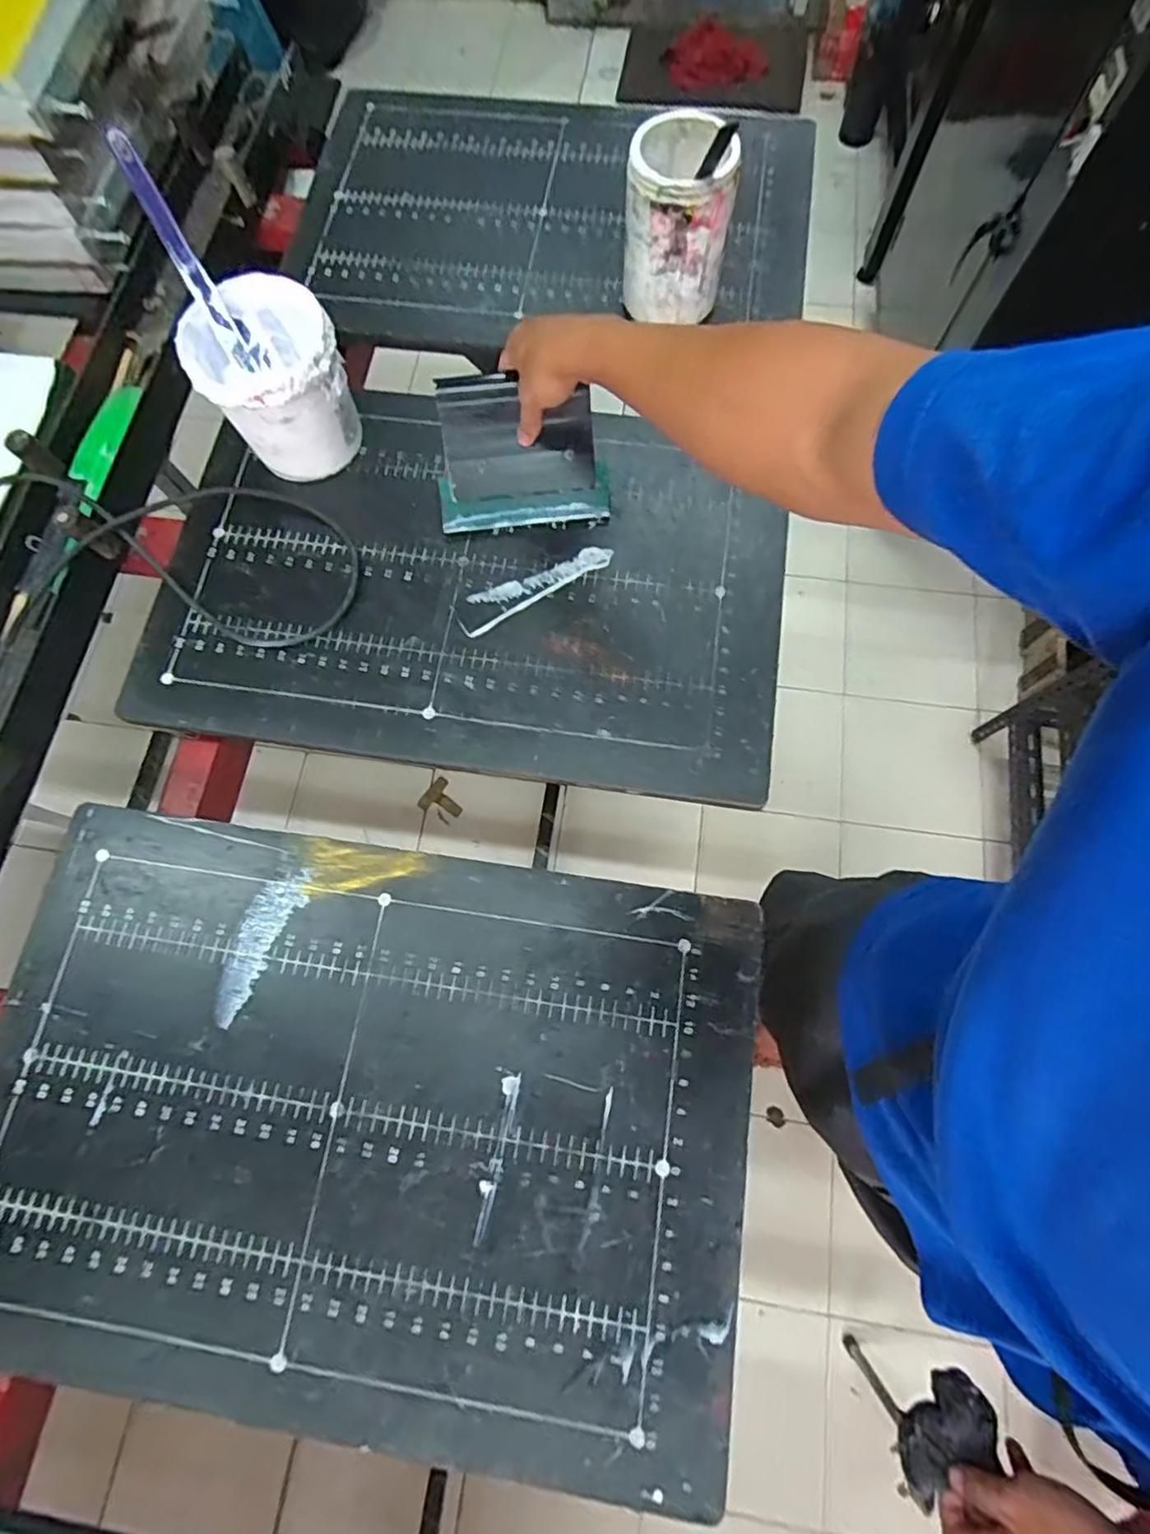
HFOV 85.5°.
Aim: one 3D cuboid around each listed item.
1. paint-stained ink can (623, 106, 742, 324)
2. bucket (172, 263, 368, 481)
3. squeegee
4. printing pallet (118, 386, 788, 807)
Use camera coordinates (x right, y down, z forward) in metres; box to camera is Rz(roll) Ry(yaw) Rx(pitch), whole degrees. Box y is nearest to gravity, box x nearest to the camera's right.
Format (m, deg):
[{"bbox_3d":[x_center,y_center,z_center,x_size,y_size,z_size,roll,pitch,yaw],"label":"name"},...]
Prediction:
[{"bbox_3d":[0.099,-0.527,0.615,0.096,0.152,0.083,4,74,3],"label":"paint-stained ink can"},{"bbox_3d":[-0.272,-0.355,0.591,0.121,0.122,0.124,-1,73,2],"label":"bucket"},{"bbox_3d":[-0.049,-0.302,0.598,0.159,0.027,0.135,-2,108,0],"label":"squeegee"},{"bbox_3d":[-0.098,-0.185,0.600,0.576,0.018,0.376,8,74,5],"label":"printing pallet"}]

